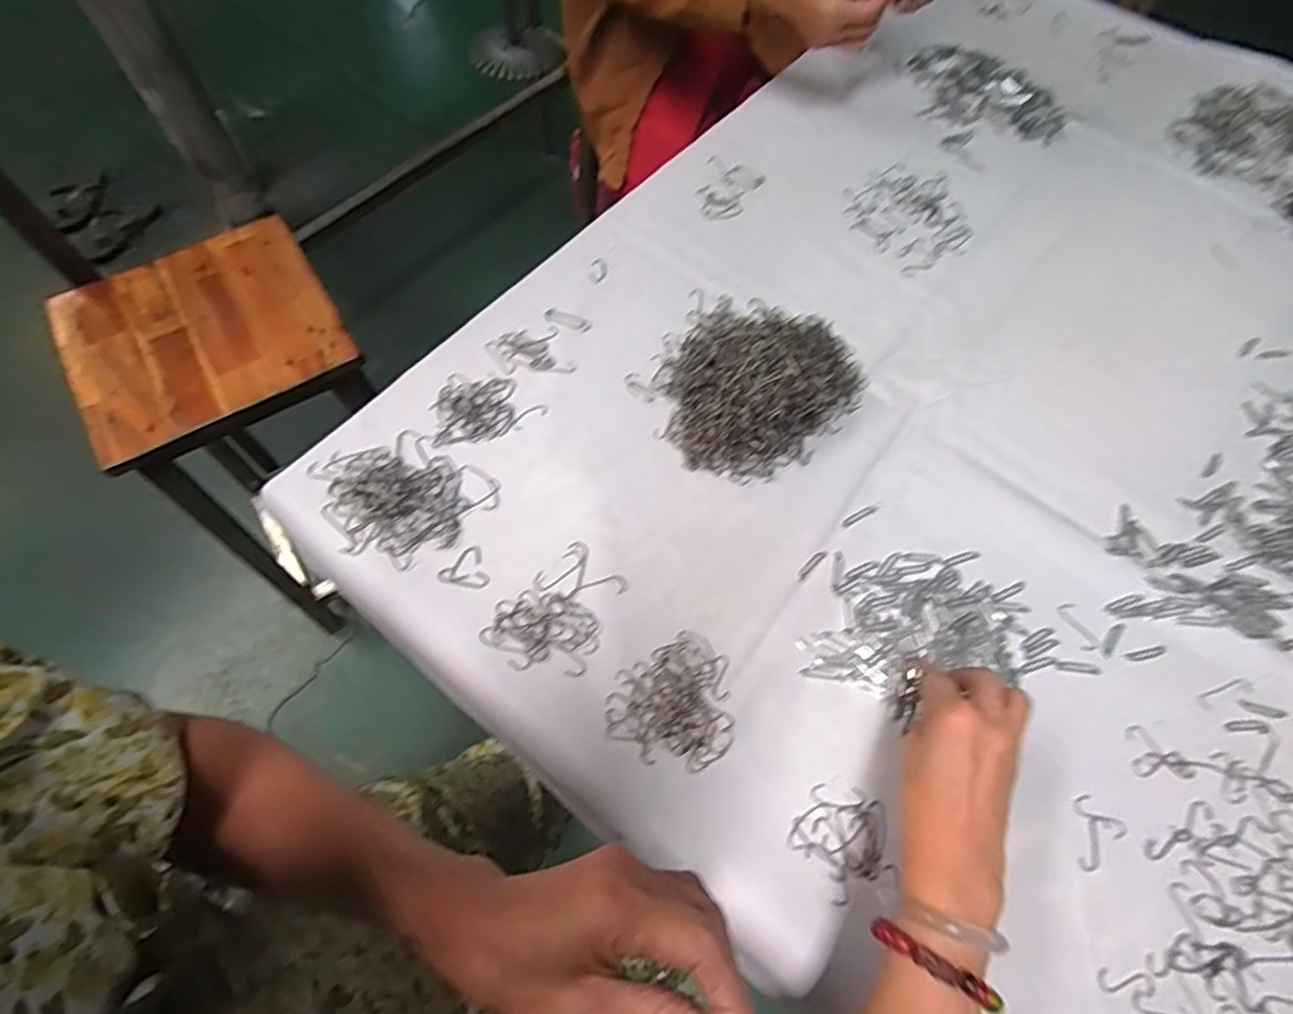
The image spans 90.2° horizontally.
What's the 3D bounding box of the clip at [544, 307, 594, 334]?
[{"bbox_3d":[-0.076,-0.181,0.622,0.047,0.004,0.015,21,64,8],"label":"clip"}]

